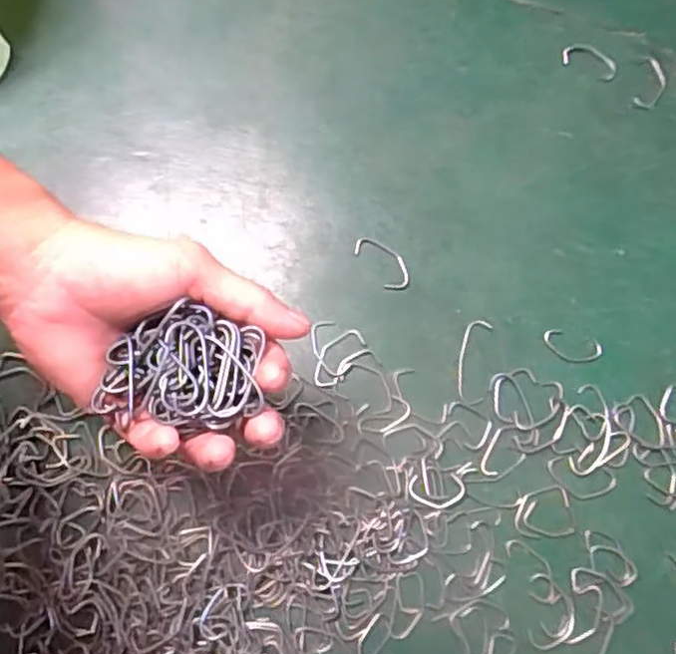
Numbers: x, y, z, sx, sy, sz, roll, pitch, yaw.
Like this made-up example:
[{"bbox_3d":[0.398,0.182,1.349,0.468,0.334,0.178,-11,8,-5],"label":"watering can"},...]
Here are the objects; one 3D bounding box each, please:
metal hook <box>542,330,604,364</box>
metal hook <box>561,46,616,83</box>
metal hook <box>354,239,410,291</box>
[{"bbox_3d":[0.135,0.012,0.397,0.033,0.004,0.016,16,77,3],"label":"metal hook"},{"bbox_3d":[0.160,-0.168,0.435,0.035,0.004,0.017,23,78,5],"label":"metal hook"},{"bbox_3d":[0.027,-0.037,0.405,0.019,0.005,0.039,-39,80,-9],"label":"metal hook"}]

